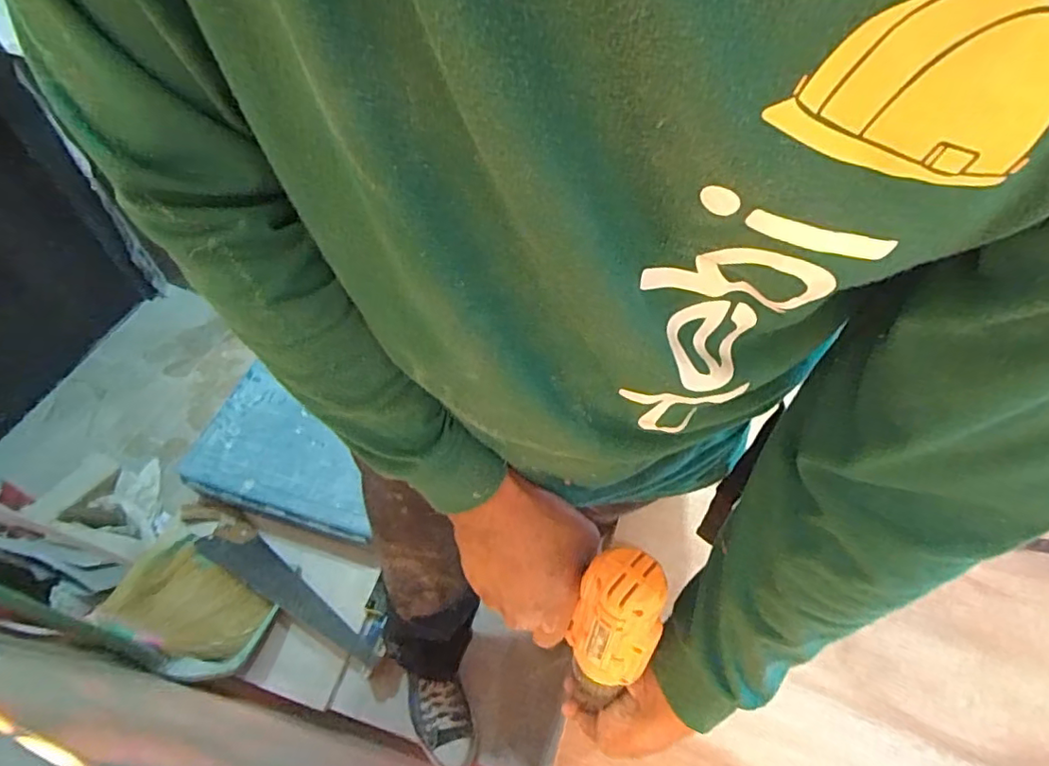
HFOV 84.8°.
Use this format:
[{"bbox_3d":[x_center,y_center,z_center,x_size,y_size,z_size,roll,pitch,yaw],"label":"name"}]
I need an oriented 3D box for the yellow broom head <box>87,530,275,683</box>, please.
[{"bbox_3d":[-0.657,0.436,1.122,0.304,0.119,0.191,23,58,13],"label":"yellow broom head"}]

